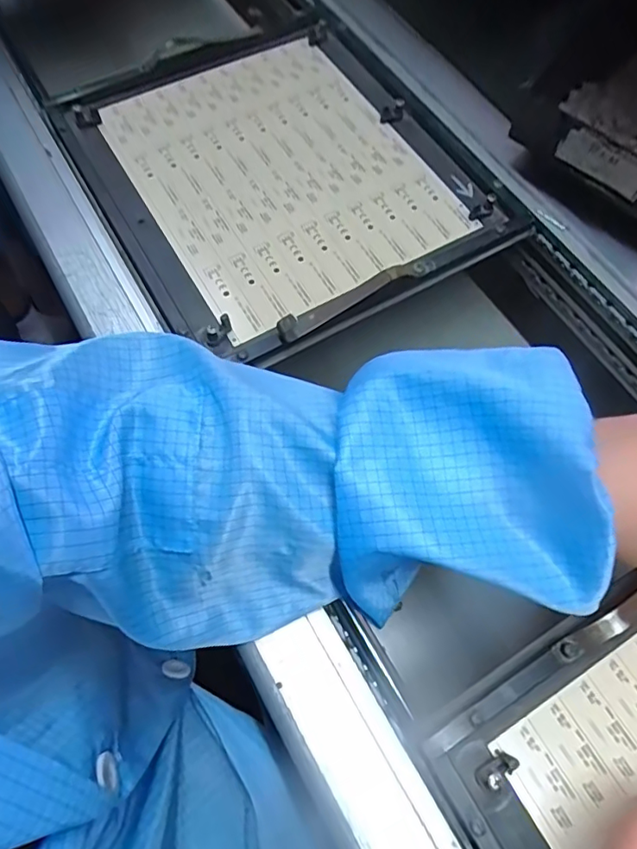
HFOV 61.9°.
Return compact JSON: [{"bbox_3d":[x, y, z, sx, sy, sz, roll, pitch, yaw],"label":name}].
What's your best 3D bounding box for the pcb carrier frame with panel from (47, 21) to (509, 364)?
[{"bbox_3d":[-0.038,-0.209,0.435,0.266,0.034,0.322,-28,70,-14],"label":"pcb carrier frame with panel"}]

